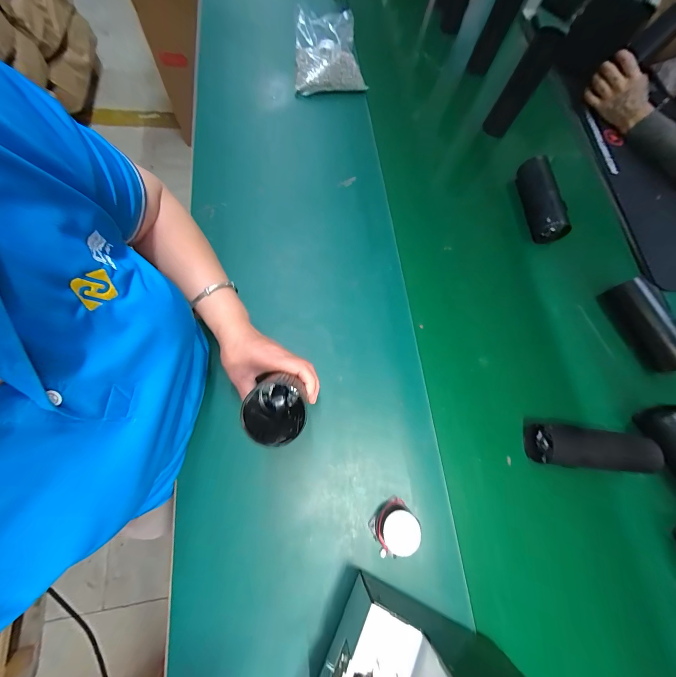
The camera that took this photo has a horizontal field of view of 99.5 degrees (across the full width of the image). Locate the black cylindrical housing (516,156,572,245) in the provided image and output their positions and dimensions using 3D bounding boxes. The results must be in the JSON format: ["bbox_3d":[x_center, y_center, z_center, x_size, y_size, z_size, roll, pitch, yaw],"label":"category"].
[{"bbox_3d":[0.397,-0.270,0.563,0.057,0.060,0.162,4,70,-7],"label":"black cylindrical housing"}]

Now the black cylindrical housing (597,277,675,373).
[{"bbox_3d":[0.523,-0.022,0.489,0.050,0.063,0.155,-13,73,-12],"label":"black cylindrical housing"}]

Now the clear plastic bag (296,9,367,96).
[{"bbox_3d":[-0.017,-0.592,0.590,0.141,0.056,0.172,-2,71,-9],"label":"clear plastic bag"}]

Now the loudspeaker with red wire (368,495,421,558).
[{"bbox_3d":[0.068,0.231,0.346,0.055,0.035,0.047,-32,78,-17],"label":"loudspeaker with red wire"}]

